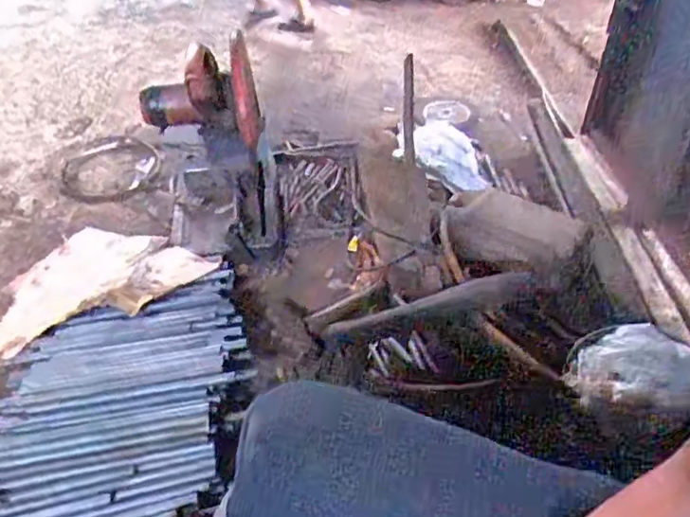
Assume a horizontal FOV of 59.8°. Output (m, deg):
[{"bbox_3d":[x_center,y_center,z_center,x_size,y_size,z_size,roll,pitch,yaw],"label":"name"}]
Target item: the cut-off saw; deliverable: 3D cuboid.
[{"bbox_3d":[-0.319,-0.272,1.404,0.264,0.438,0.374,-9,43,-7],"label":"cut-off saw"}]

